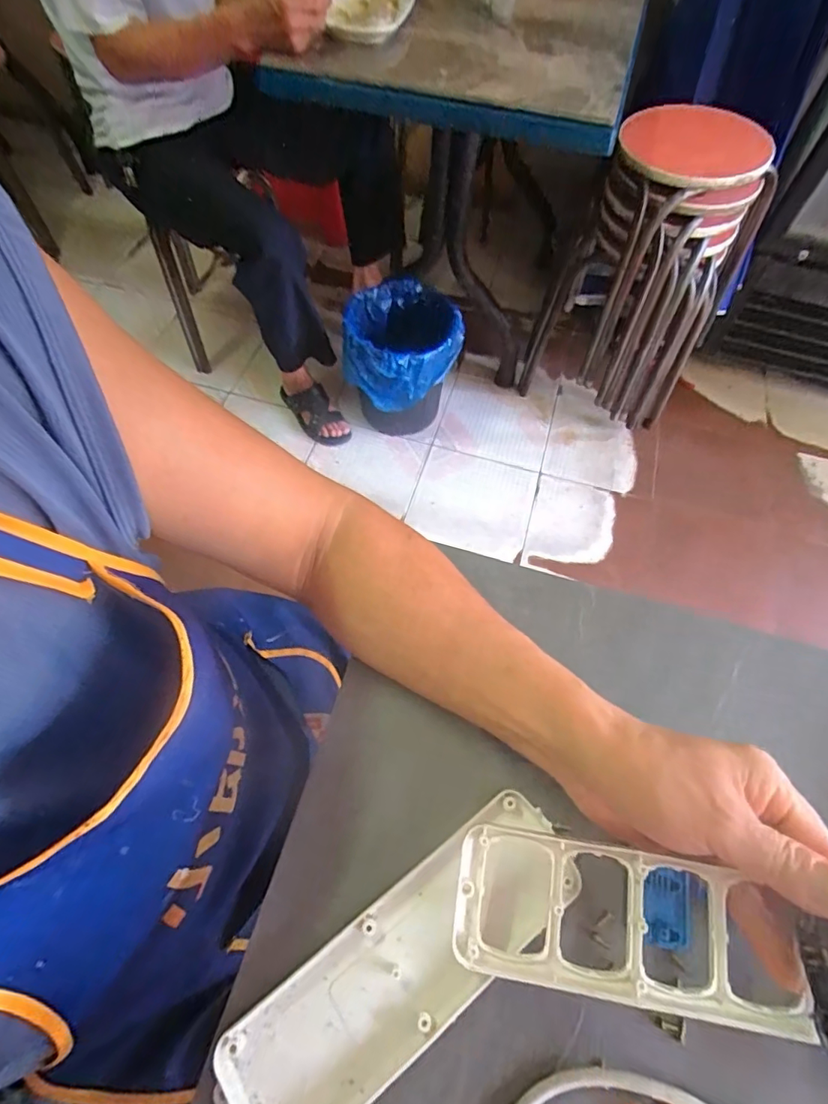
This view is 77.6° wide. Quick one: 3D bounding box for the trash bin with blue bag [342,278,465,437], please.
[{"bbox_3d":[-0.028,-0.476,1.343,0.281,0.302,0.266,2,62,-1],"label":"trash bin with blue bag"}]

